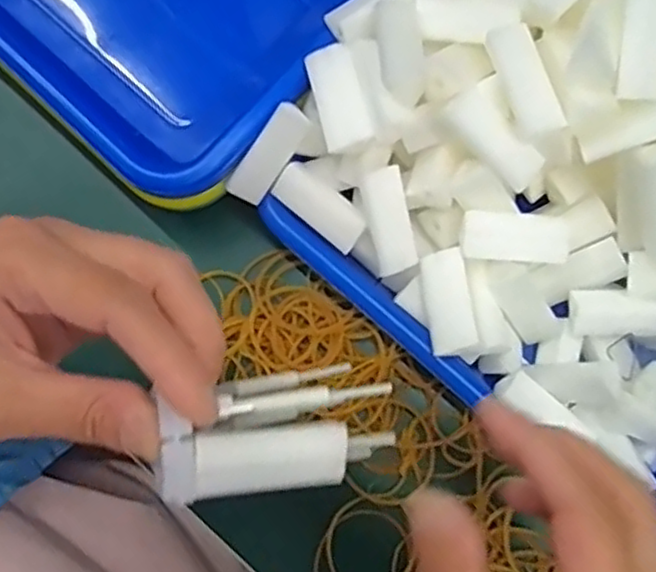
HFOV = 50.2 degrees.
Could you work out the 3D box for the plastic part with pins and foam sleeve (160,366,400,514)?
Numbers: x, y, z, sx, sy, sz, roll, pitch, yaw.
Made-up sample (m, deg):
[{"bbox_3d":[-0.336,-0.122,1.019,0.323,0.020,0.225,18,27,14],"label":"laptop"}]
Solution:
[{"bbox_3d":[-0.015,0.045,0.212,0.067,0.024,0.036,-9,79,0],"label":"plastic part with pins and foam sleeve"}]

